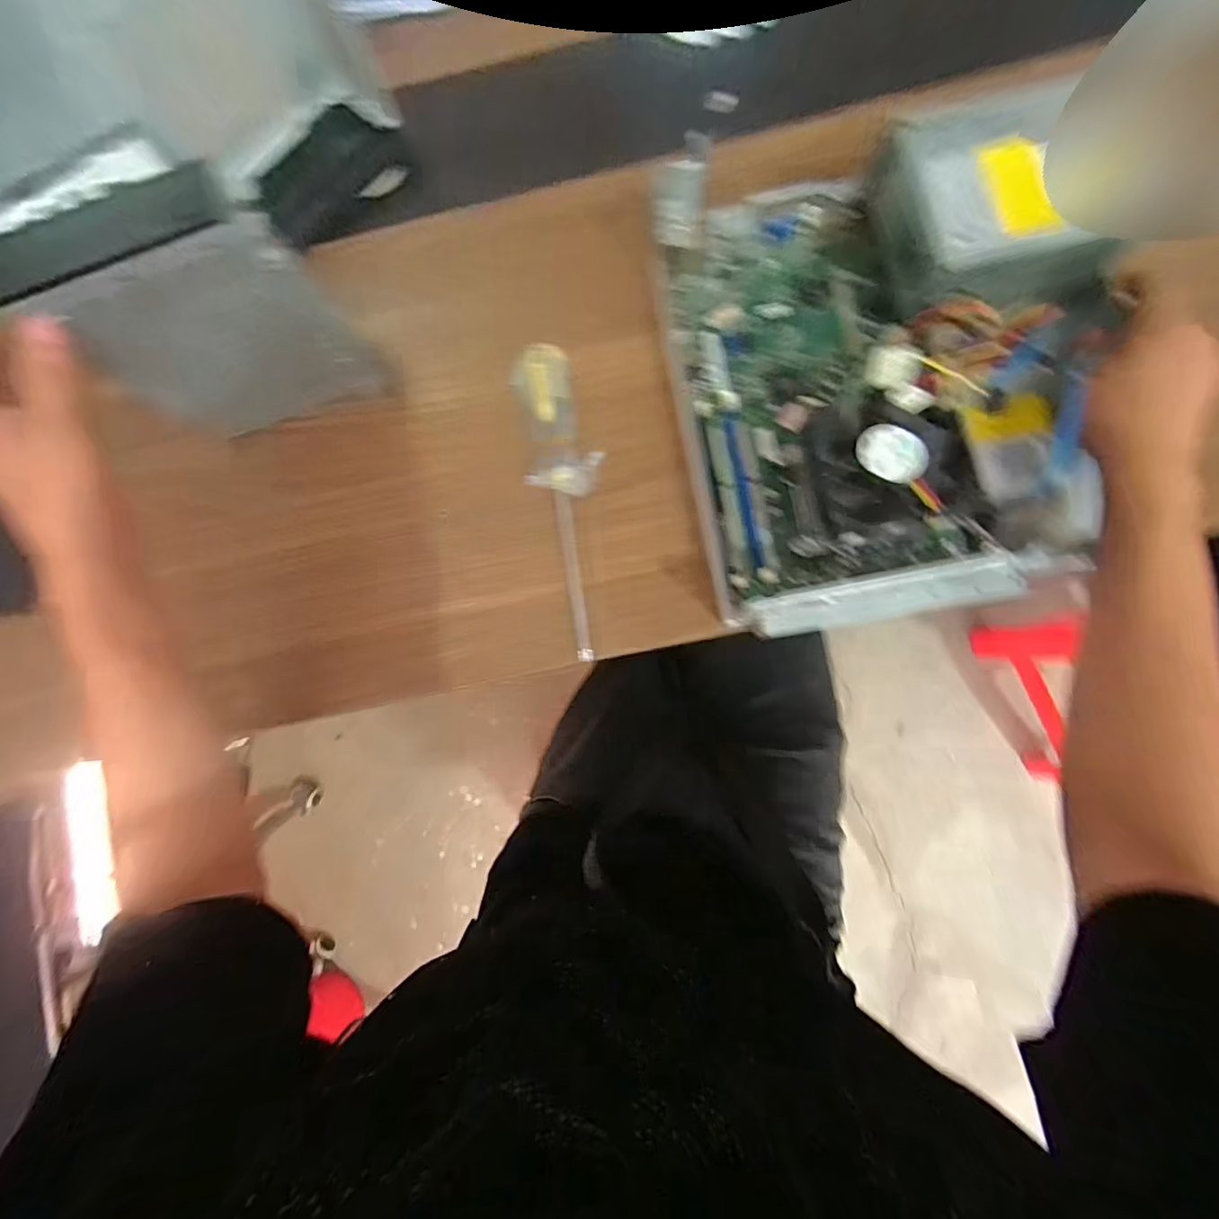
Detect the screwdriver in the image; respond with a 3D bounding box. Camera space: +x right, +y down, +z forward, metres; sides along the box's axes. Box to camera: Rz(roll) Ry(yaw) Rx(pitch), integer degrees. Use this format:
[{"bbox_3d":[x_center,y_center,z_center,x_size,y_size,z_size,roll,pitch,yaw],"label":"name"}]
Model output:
[{"bbox_3d":[-0.035,-0.088,0.410,0.054,0.030,0.248,-7,83,3],"label":"screwdriver"}]

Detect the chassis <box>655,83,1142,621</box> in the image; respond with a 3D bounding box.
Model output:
[{"bbox_3d":[0.212,-0.170,0.365,0.304,0.102,0.333,-10,83,2],"label":"chassis"}]

